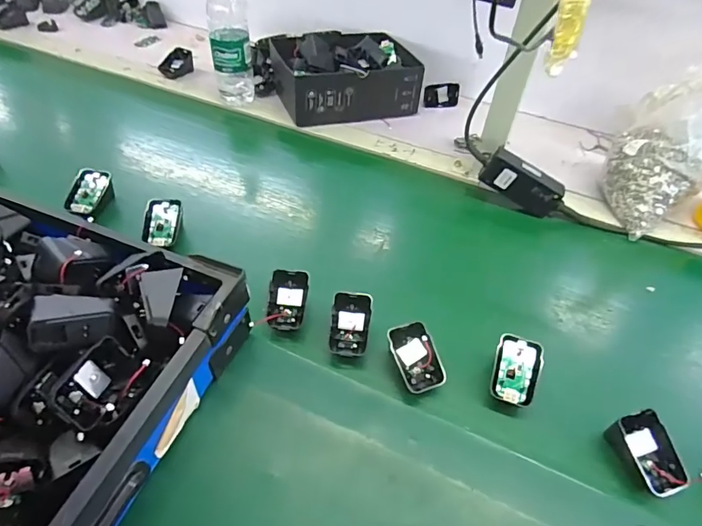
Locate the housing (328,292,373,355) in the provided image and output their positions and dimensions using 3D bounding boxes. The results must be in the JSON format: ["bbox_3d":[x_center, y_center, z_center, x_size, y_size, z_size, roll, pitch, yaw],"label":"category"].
[{"bbox_3d":[0.000,0.067,0.493,0.044,0.018,0.068,11,78,-10],"label":"housing"}]

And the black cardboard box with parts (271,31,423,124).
[{"bbox_3d":[-0.005,-0.346,0.847,0.251,0.100,0.177,-14,51,-18],"label":"black cardboard box with parts"}]

